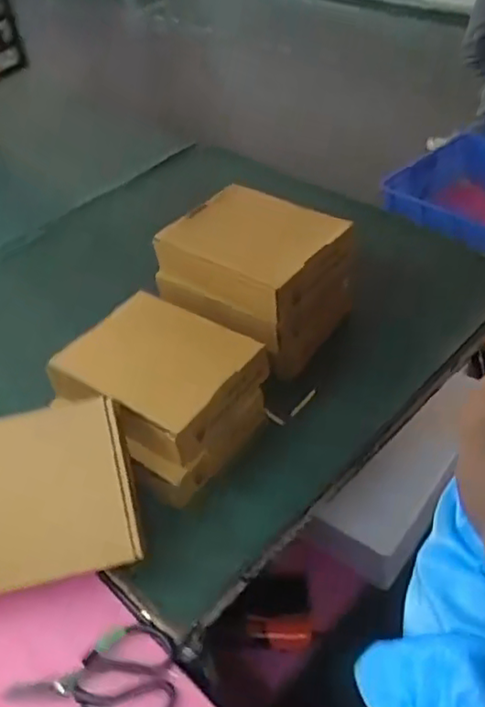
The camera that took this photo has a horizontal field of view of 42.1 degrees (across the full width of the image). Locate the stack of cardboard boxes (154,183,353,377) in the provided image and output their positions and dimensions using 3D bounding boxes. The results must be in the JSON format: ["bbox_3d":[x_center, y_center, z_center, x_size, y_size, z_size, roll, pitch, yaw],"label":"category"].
[{"bbox_3d":[0.018,-0.103,0.880,0.213,0.156,0.171,27,53,29],"label":"stack of cardboard boxes"}]

